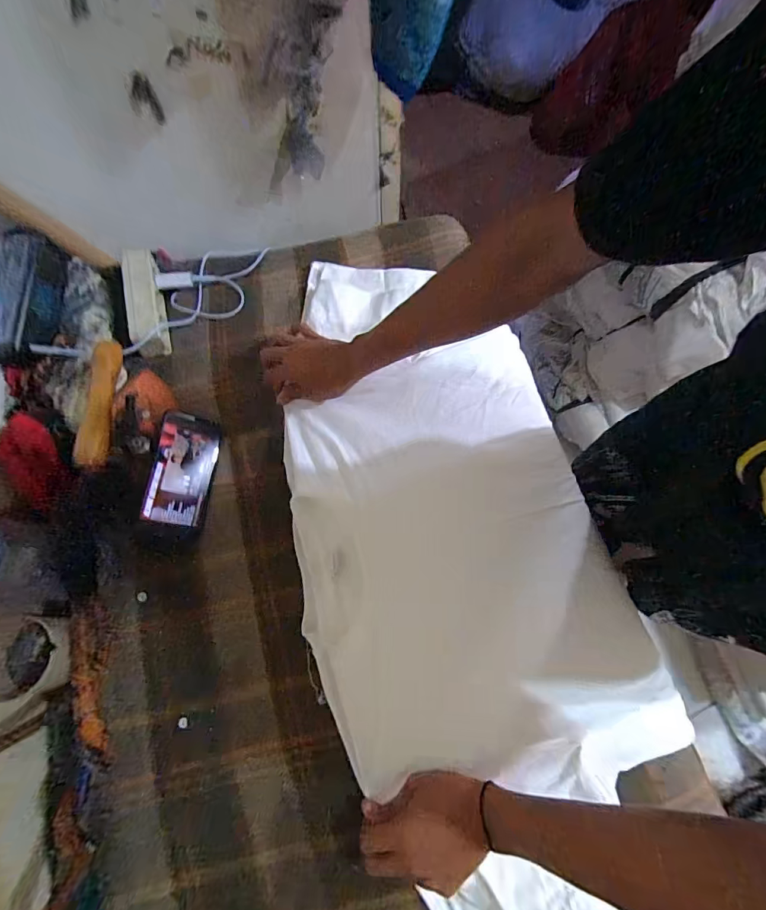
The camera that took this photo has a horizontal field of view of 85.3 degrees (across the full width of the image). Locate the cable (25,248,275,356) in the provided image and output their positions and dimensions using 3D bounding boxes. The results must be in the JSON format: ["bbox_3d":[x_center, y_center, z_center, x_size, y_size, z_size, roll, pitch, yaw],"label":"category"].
[{"bbox_3d":[-0.322,-0.228,0.630,0.117,0.046,0.363,38,62,12],"label":"cable"}]

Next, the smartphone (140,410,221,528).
[{"bbox_3d":[-0.266,0.018,0.559,0.075,0.010,0.148,16,71,-33],"label":"smartphone"}]

